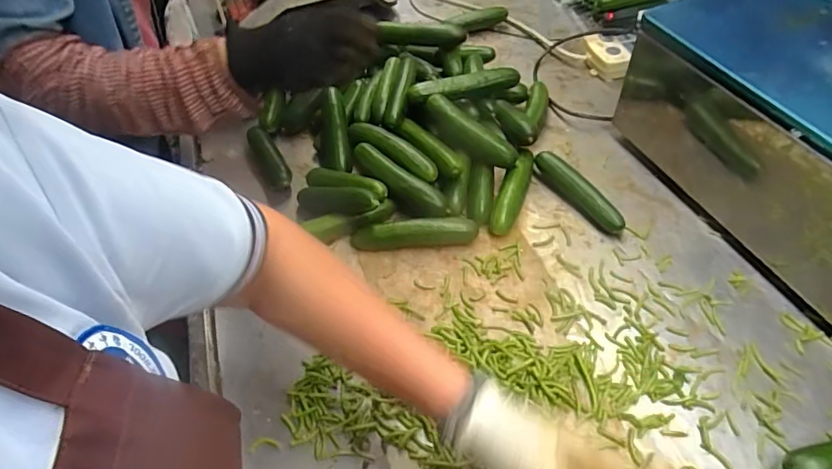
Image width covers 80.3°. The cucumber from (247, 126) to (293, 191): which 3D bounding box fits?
[{"bbox_3d":[-0.204,-0.104,0.681,0.035,0.028,0.120,-25,53,-15],"label":"cucumber"}]

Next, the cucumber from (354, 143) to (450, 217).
[{"bbox_3d":[-0.022,-0.069,0.603,0.138,0.028,0.031,33,61,27],"label":"cucumber"}]

